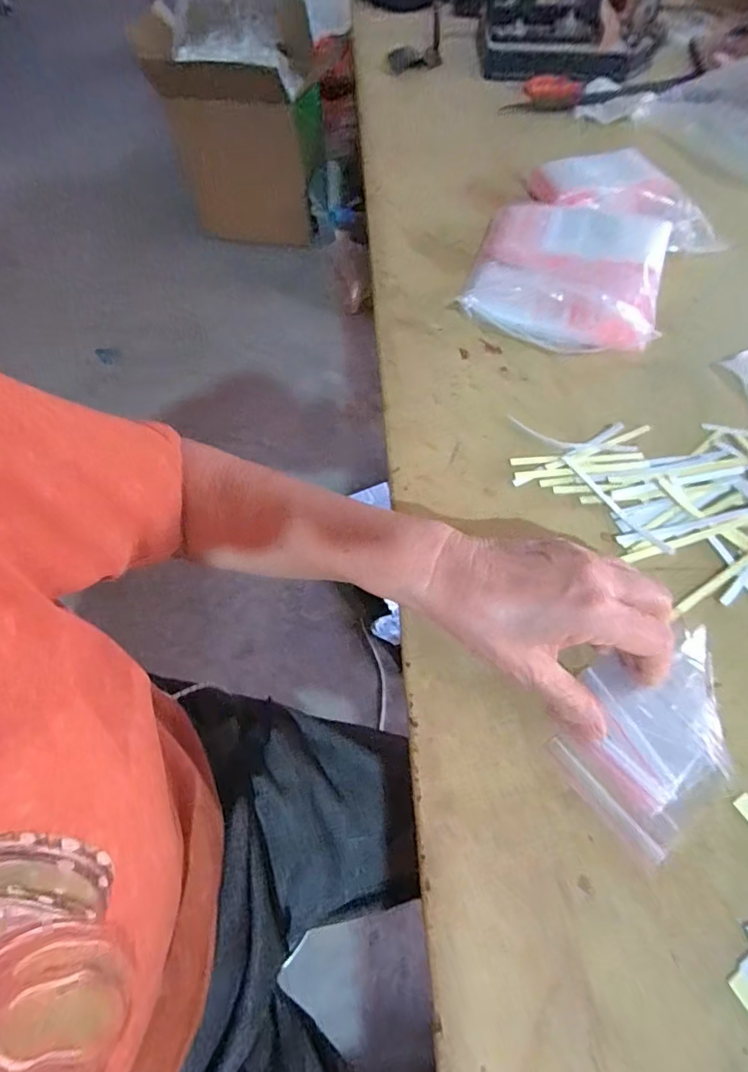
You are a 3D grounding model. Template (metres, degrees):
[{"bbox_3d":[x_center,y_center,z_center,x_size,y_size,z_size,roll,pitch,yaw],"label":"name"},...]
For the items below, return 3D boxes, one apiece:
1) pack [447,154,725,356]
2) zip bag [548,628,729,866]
[{"bbox_3d":[0.207,-0.273,0.482,0.189,0.034,0.257,21,63,13],"label":"pack"},{"bbox_3d":[0.159,0.104,0.286,0.118,0.007,0.082,-37,66,-17],"label":"zip bag"}]

